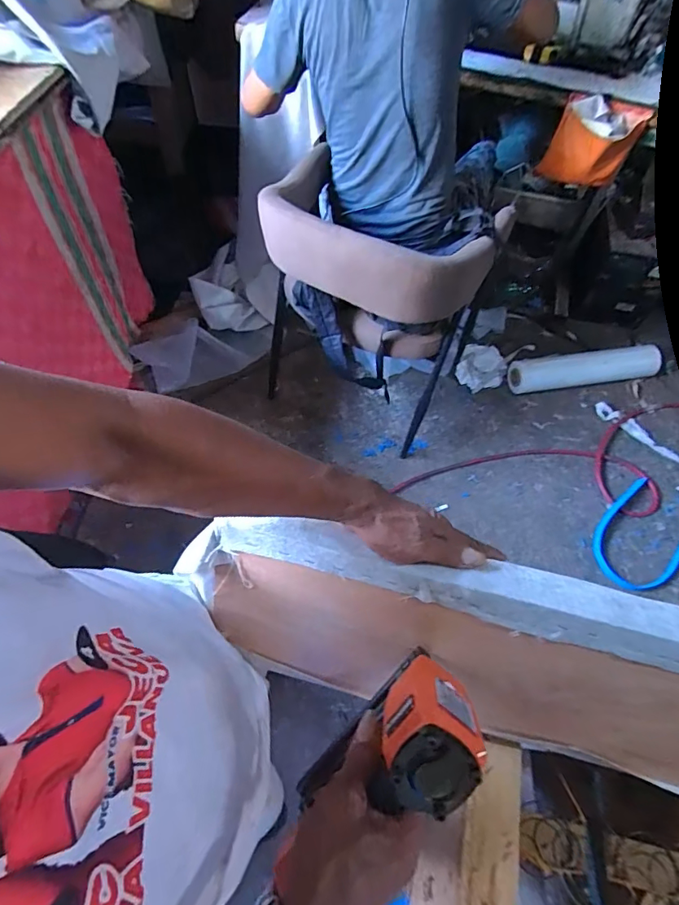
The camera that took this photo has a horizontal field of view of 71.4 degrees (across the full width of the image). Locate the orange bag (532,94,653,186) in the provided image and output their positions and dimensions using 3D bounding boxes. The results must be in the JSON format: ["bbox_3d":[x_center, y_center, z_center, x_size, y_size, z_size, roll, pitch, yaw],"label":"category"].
[{"bbox_3d":[0.624,-0.767,1.182,0.188,0.183,0.118,31,64,13],"label":"orange bag"}]

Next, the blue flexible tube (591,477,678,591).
[{"bbox_3d":[0.890,0.251,1.385,0.239,0.020,0.332,39,75,14],"label":"blue flexible tube"}]

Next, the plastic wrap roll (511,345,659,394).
[{"bbox_3d":[0.826,-0.281,1.585,0.505,0.103,0.100,-6,62,-7],"label":"plastic wrap roll"}]

